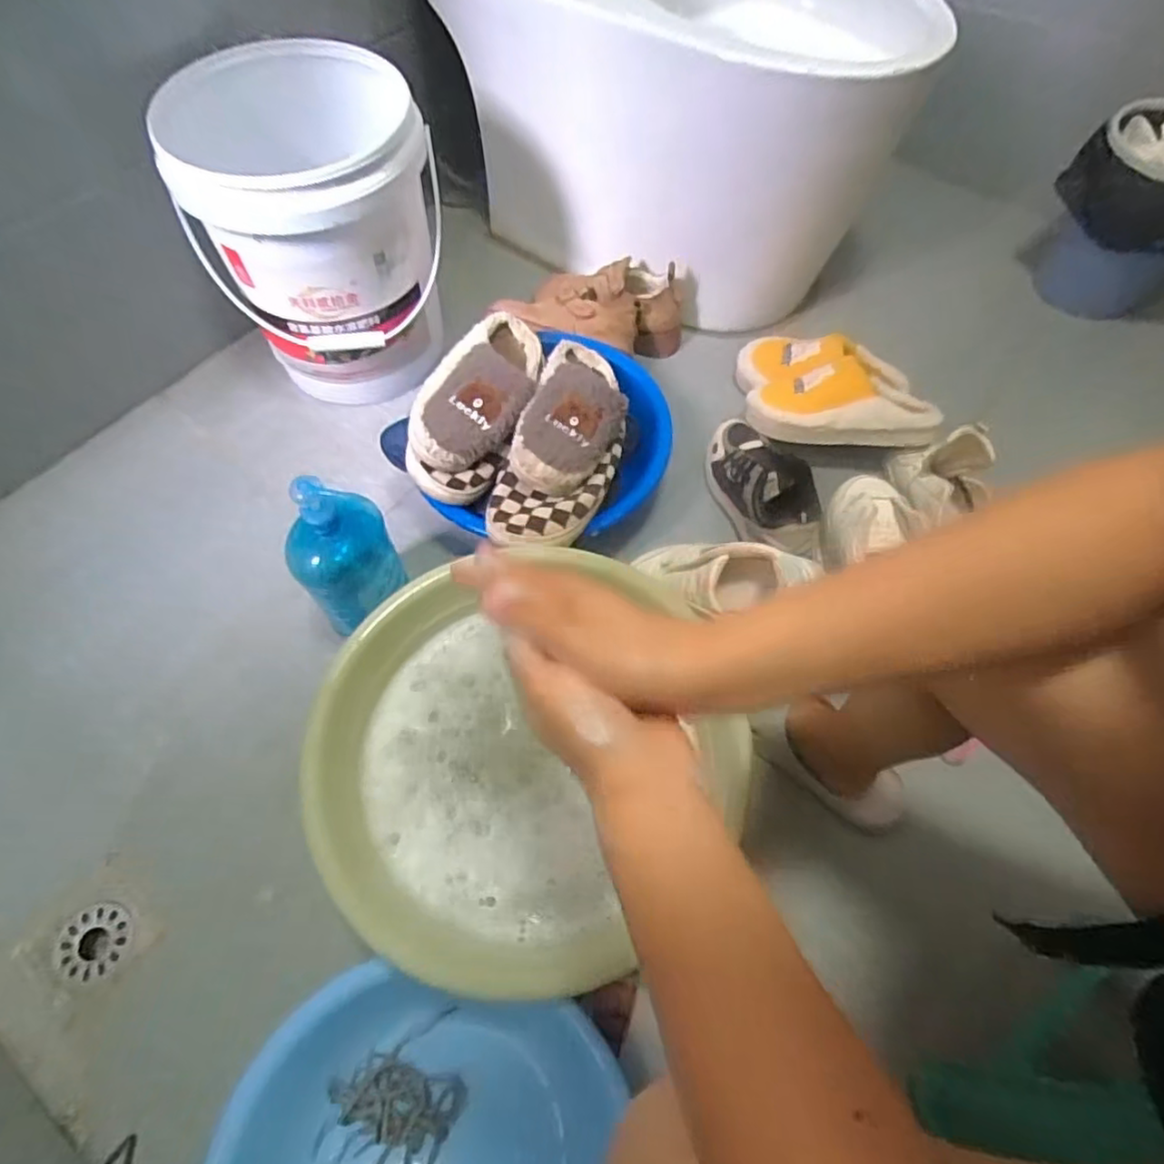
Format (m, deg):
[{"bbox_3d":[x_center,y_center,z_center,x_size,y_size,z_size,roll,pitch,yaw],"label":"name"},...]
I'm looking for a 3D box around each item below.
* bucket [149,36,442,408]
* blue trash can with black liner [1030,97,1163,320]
[{"bbox_3d":[-0.337,-0.458,0.902,0.297,0.343,0.269,-7,62,-5],"label":"bucket"},{"bbox_3d":[0.848,-0.554,1.014,0.196,0.255,0.202,0,61,-1],"label":"blue trash can with black liner"}]

